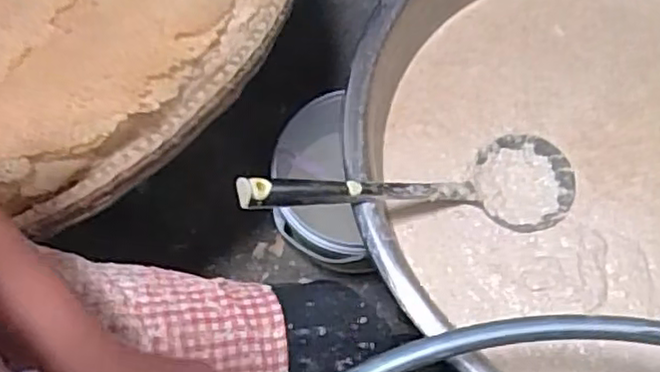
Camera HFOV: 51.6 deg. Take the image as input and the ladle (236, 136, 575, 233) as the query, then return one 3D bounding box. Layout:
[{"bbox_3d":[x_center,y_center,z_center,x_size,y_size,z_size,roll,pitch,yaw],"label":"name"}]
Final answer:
[{"bbox_3d":[0.085,-0.006,0.656,0.373,0.055,0.100,1,64,-32],"label":"ladle"}]

